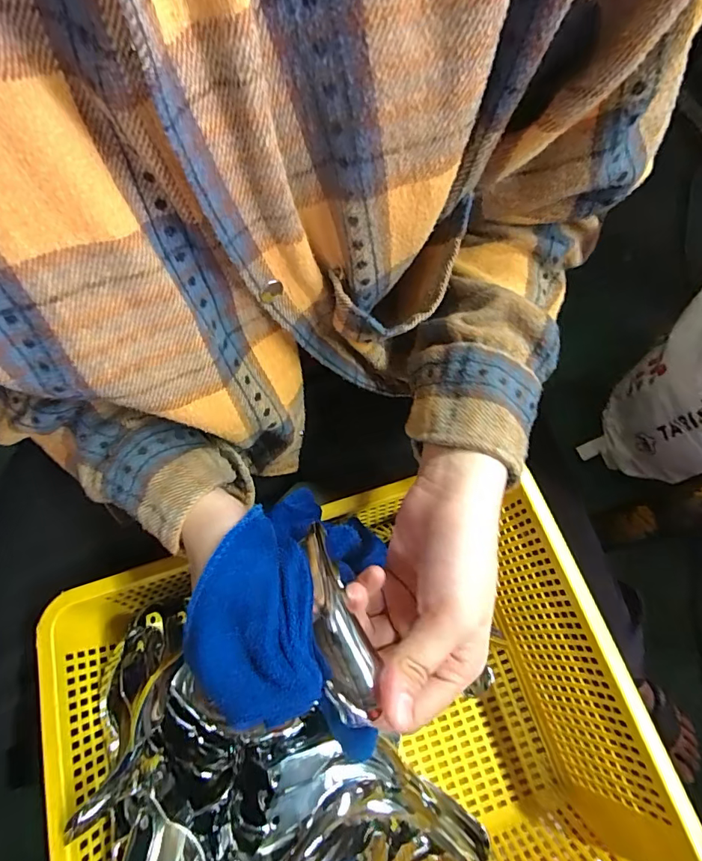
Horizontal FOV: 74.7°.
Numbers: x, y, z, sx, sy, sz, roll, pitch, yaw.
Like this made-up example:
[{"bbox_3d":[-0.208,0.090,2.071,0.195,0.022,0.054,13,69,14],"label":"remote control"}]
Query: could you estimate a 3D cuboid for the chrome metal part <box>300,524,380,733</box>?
[{"bbox_3d":[-0.009,0.098,0.248,0.025,0.020,0.104,-15,60,-5],"label":"chrome metal part"}]

